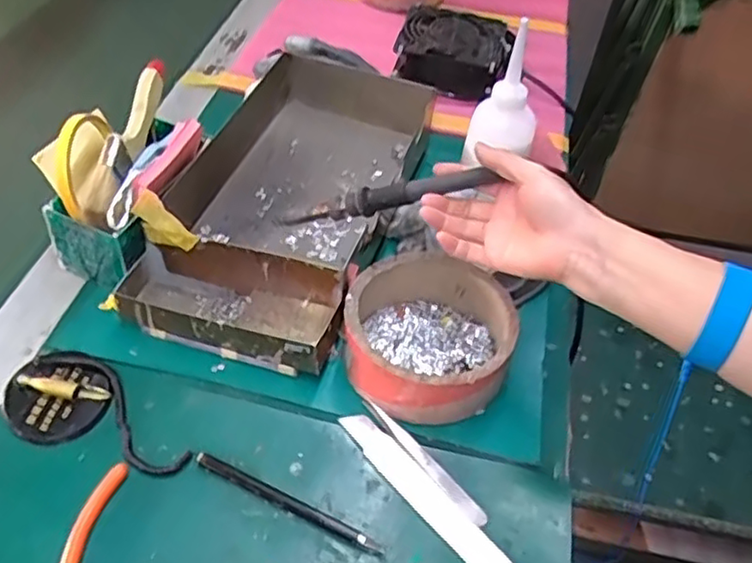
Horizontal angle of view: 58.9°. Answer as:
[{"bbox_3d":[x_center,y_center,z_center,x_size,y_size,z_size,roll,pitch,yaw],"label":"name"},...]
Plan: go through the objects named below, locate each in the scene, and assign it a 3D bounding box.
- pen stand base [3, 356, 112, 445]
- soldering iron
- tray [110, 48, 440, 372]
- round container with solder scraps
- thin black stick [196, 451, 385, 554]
[{"bbox_3d":[-0.220,0.081,0.460,0.065,0.015,0.060,3,48,-3],"label":"pen stand base"},{"bbox_3d":[0.003,-0.062,0.497,0.175,0.017,0.016,-11,43,24],"label":"soldering iron"},{"bbox_3d":[-0.074,-0.080,0.587,0.171,0.061,0.329,15,49,8],"label":"tray"},{"bbox_3d":[0.038,0.036,0.494,0.124,0.053,0.125,3,48,-3],"label":"round container with solder scraps"},{"bbox_3d":[-0.057,0.142,0.428,0.131,0.006,0.009,21,50,14],"label":"thin black stick"}]

